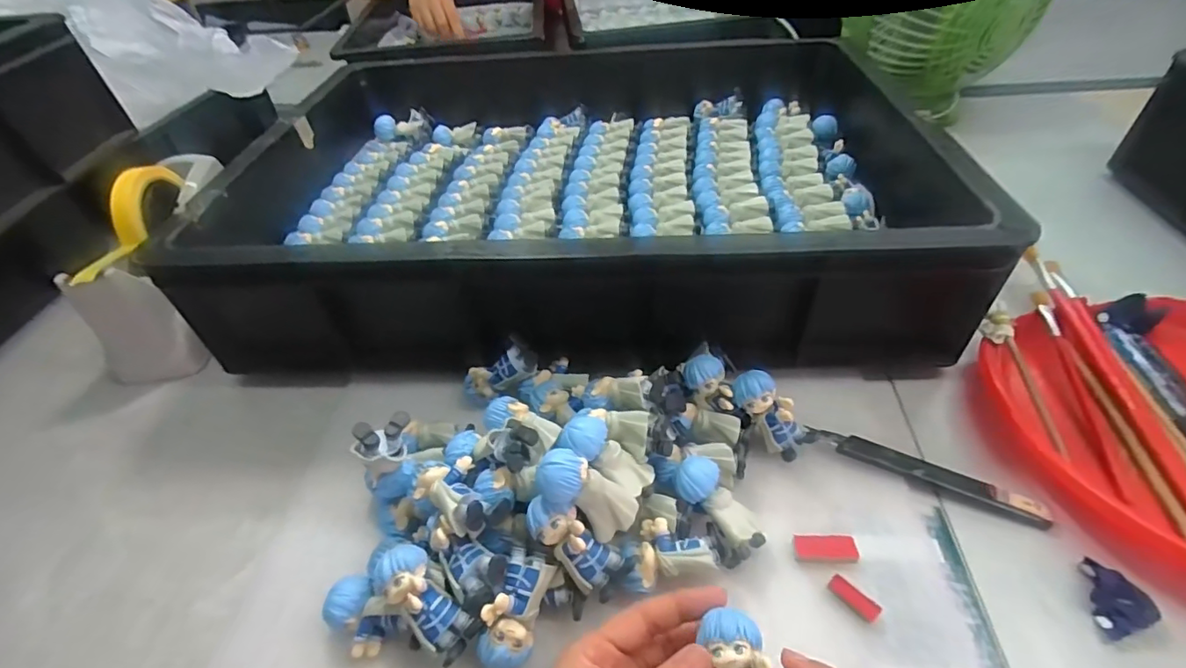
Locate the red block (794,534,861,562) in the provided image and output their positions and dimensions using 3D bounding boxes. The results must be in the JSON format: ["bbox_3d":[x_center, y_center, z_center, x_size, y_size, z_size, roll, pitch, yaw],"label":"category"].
[{"bbox_3d":[0.138,0.127,0.313,0.037,0.008,0.015,1,45,6],"label":"red block"}]

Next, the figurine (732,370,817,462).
[{"bbox_3d":[0.120,0.052,0.346,0.026,0.026,0.064,-41,102,-23],"label":"figurine"}]

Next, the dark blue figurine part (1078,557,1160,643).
[{"bbox_3d":[0.285,0.144,0.284,0.027,0.010,0.041,9,47,14],"label":"dark blue figurine part"}]

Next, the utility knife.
[{"bbox_3d":[0.211,0.088,0.340,0.138,0.010,0.013,17,49,20],"label":"utility knife"}]

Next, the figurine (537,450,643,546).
[{"bbox_3d":[-0.004,0.084,0.280,0.059,0.021,0.026,42,57,-18],"label":"figurine"}]

